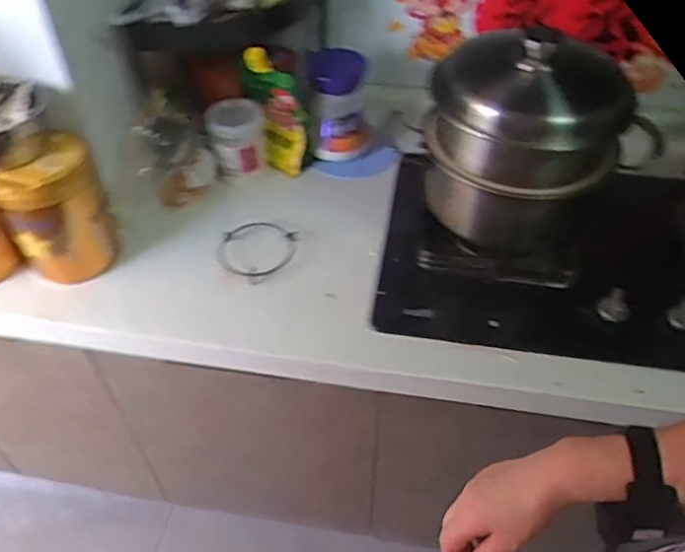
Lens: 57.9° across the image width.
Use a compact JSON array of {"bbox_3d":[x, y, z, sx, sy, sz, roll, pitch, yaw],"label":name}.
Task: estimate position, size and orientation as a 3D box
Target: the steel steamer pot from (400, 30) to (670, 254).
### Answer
[{"bbox_3d":[0.249,-0.193,0.834,0.289,0.238,0.223,14,49,14],"label":"steel steamer pot"}]

